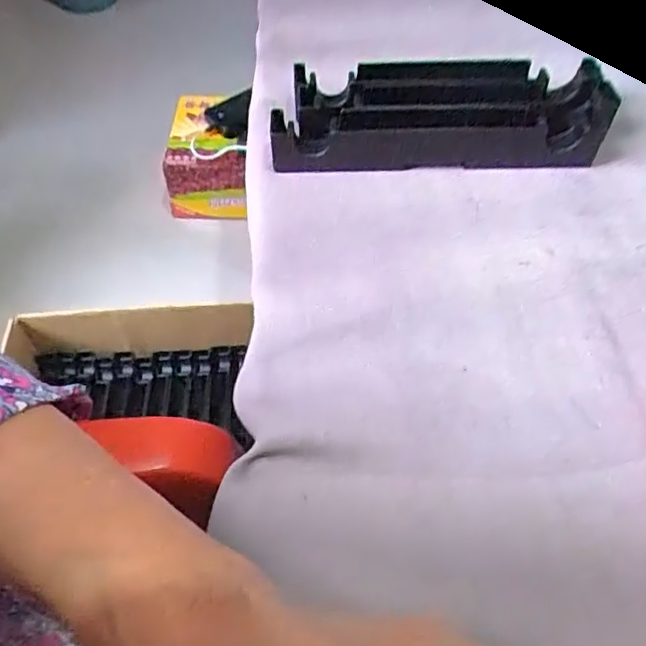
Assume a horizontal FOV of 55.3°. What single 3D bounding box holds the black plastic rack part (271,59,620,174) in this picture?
[{"bbox_3d":[0.072,-0.133,0.390,0.203,0.035,0.068,-1,53,-2],"label":"black plastic rack part"}]

